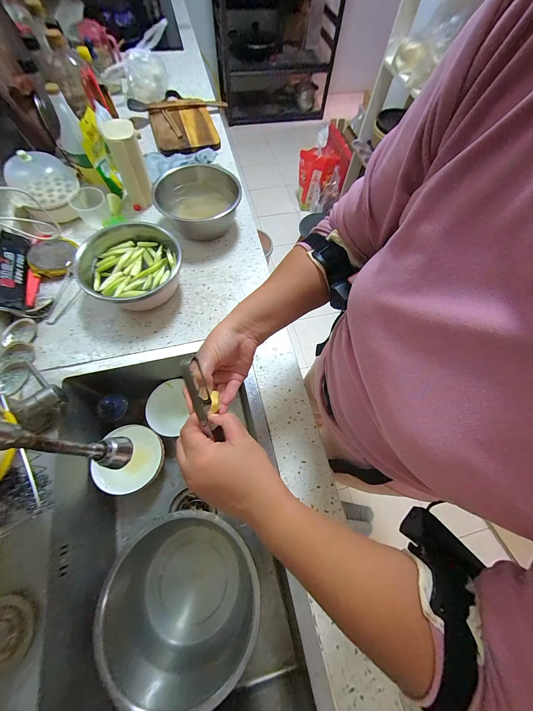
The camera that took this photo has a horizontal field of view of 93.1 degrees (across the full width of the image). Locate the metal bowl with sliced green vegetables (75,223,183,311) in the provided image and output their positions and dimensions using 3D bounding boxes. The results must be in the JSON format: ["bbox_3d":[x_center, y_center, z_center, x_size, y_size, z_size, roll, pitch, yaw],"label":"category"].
[{"bbox_3d":[-0.290,-0.188,0.566,0.197,0.087,0.209,1,67,-3],"label":"metal bowl with sliced green vegetables"}]

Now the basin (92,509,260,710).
[{"bbox_3d":[-0.163,0.456,0.479,0.275,0.106,0.253,1,67,-3],"label":"basin"}]

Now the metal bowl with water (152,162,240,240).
[{"bbox_3d":[-0.172,-0.393,0.653,0.200,0.097,0.205,1,67,-3],"label":"metal bowl with water"}]

